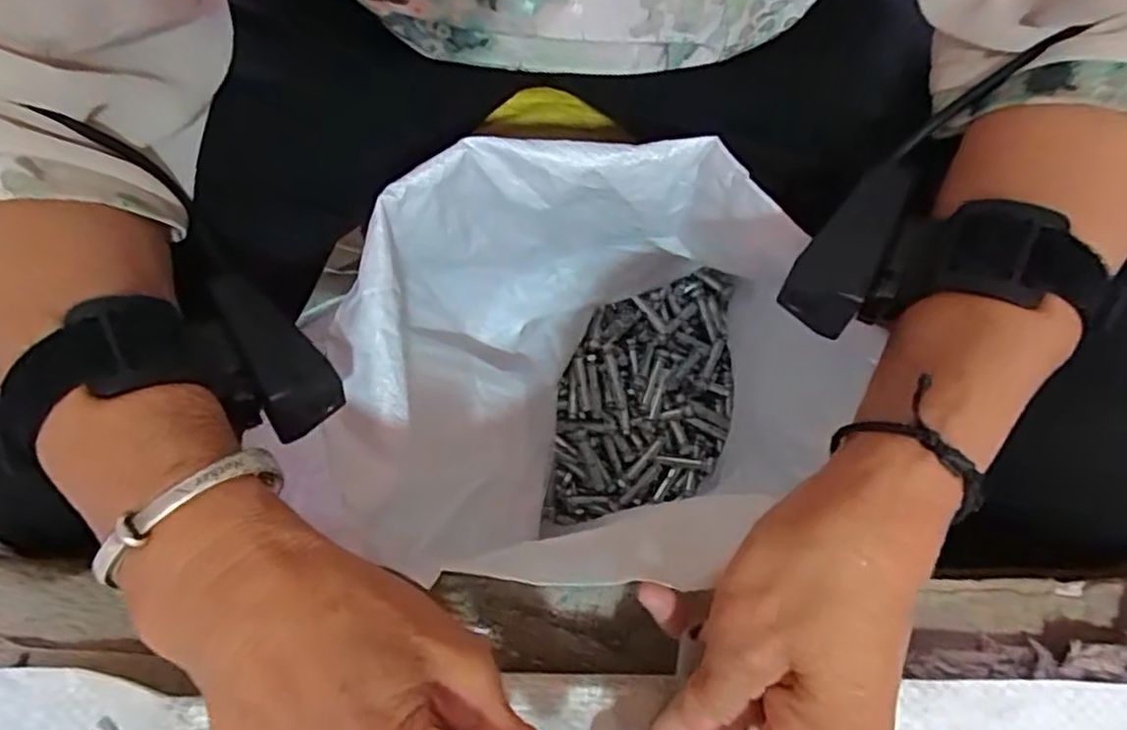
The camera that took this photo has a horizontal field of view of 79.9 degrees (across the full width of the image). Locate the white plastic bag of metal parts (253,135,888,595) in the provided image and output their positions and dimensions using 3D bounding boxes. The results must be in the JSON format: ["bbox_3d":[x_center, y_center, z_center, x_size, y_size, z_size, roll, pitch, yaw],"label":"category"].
[{"bbox_3d":[0.028,0.007,0.455,0.268,0.316,0.184,-11,80,-4],"label":"white plastic bag of metal parts"}]

